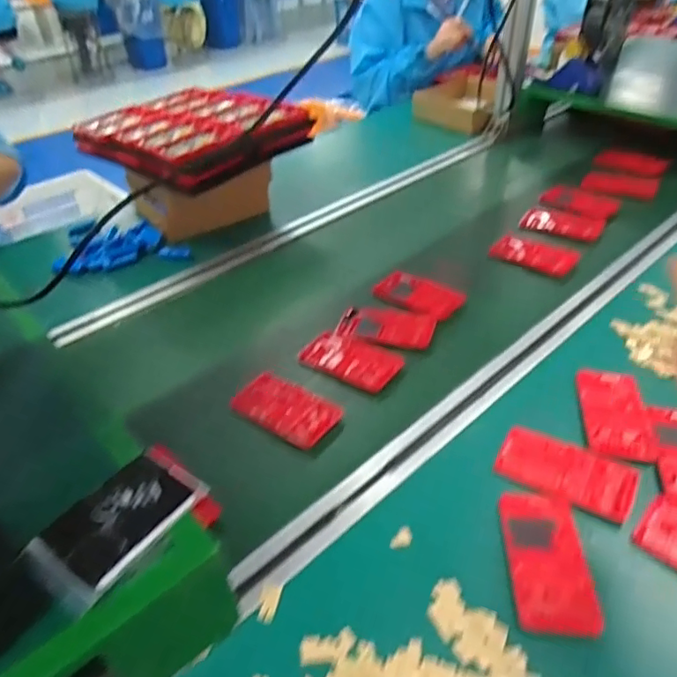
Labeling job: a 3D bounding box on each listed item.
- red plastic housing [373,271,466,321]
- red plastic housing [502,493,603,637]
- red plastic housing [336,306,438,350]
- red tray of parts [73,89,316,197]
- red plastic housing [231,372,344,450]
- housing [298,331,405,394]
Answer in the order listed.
[{"bbox_3d":[0.111,-0.060,0.772,0.120,0.009,0.076,22,47,27],"label":"red plastic housing"},{"bbox_3d":[0.177,0.187,0.471,0.066,0.006,0.120,0,41,5],"label":"red plastic housing"},{"bbox_3d":[0.062,-0.018,0.720,0.120,0.007,0.076,11,43,17],"label":"red plastic housing"},{"bbox_3d":[-0.241,-0.338,0.900,0.317,0.059,0.262,26,48,32],"label":"red tray of parts"},{"bbox_3d":[-0.060,0.076,0.618,0.118,0.015,0.075,22,48,27],"label":"red plastic housing"},{"bbox_3d":[0.015,0.024,0.676,0.117,0.005,0.066,21,47,27],"label":"housing"}]

